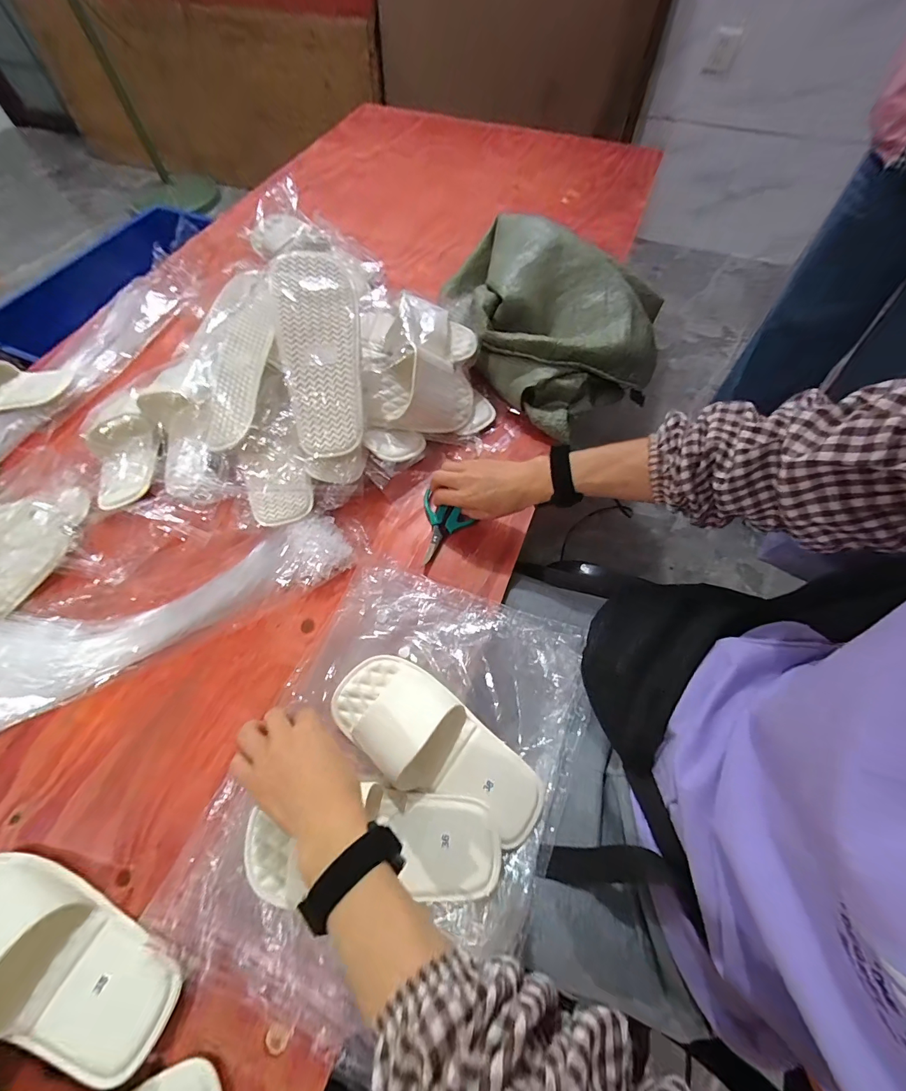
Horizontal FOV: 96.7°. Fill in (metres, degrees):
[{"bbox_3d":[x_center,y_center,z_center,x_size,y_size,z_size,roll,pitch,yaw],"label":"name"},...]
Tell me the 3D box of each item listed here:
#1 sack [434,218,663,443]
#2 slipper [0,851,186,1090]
[{"bbox_3d":[0.136,-0.379,0.655,0.234,0.148,0.364,-35,67,-16],"label":"sack"},{"bbox_3d":[-0.347,0.342,0.334,0.239,0.058,0.097,21,65,11],"label":"slipper"}]

